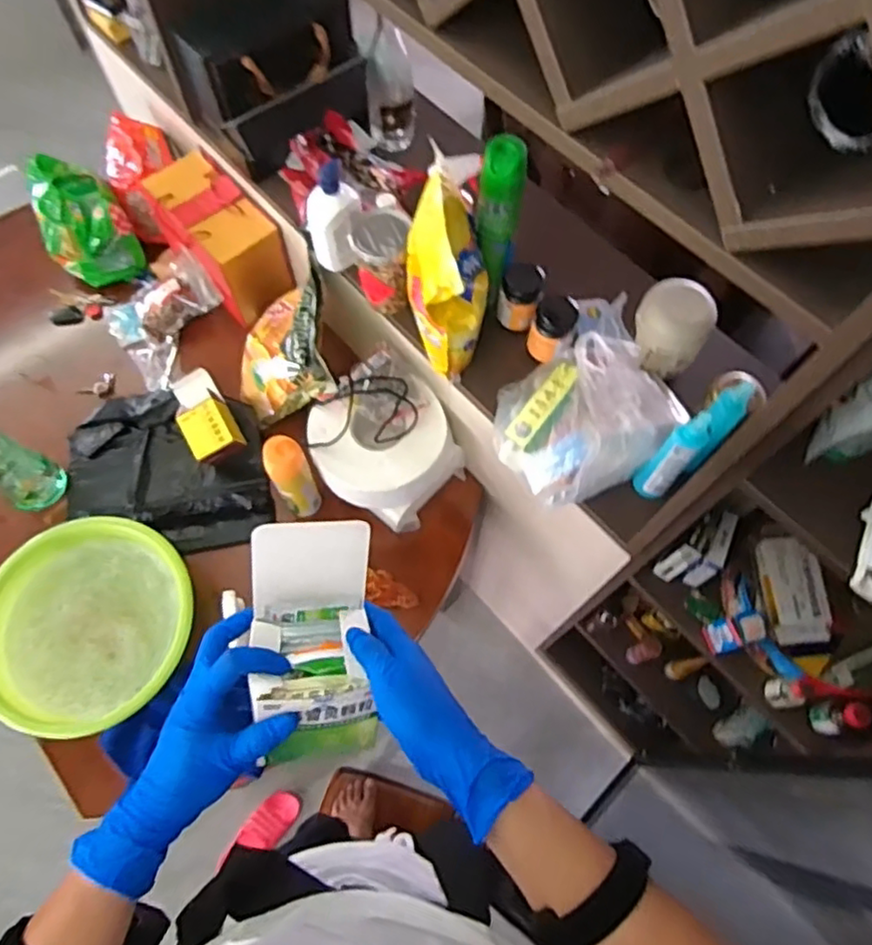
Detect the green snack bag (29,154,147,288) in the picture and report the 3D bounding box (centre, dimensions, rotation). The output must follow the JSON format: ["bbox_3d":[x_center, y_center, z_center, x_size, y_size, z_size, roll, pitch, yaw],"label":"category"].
[{"bbox_3d":[-0.732,-0.513,1.336,0.194,0.171,0.163,39,72,14],"label":"green snack bag"}]

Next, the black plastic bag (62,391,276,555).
[{"bbox_3d":[-0.495,-0.009,1.215,0.397,0.057,0.289,9,67,3],"label":"black plastic bag"}]

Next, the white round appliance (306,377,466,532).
[{"bbox_3d":[-0.092,-0.047,1.144,0.229,0.183,0.213,0,67,-1],"label":"white round appliance"}]

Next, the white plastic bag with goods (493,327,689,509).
[{"bbox_3d":[0.202,-0.087,0.917,0.227,0.147,0.227,-41,73,-16],"label":"white plastic bag with goods"}]

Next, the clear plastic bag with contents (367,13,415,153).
[{"bbox_3d":[-0.080,-0.679,1.145,0.080,0.204,0.058,1,67,-1],"label":"clear plastic bag with contents"}]

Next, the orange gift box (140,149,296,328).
[{"bbox_3d":[-0.436,-0.468,1.291,0.159,0.156,0.285,-41,73,-16],"label":"orange gift box"}]

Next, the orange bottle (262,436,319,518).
[{"bbox_3d":[-0.241,0.014,1.098,0.061,0.216,0.065,0,67,-1],"label":"orange bottle"}]

